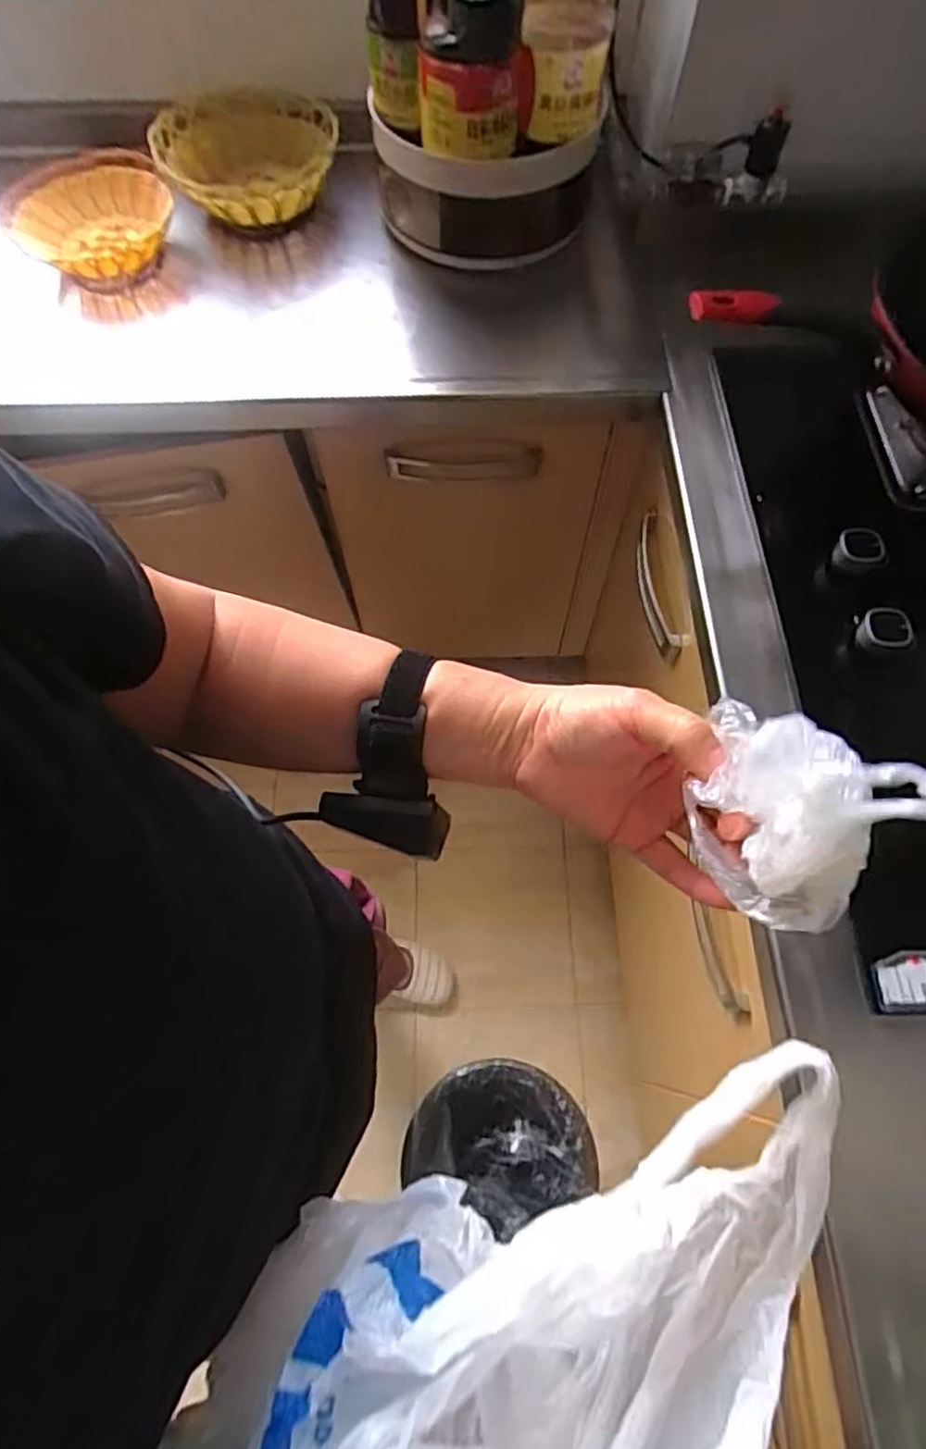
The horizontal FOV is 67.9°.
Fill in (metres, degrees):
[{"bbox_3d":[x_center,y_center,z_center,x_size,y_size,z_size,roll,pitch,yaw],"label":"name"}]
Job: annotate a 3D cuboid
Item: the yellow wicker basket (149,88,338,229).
[{"bbox_3d":[-0.292,-0.750,0.914,0.233,0.079,0.190,4,66,2],"label":"yellow wicker basket"}]

